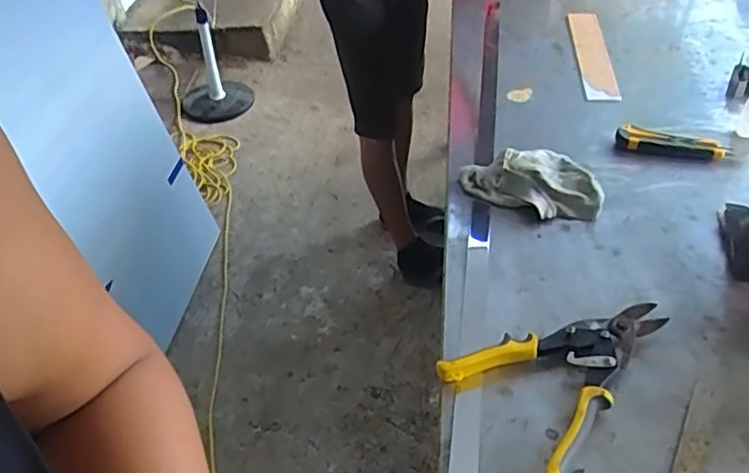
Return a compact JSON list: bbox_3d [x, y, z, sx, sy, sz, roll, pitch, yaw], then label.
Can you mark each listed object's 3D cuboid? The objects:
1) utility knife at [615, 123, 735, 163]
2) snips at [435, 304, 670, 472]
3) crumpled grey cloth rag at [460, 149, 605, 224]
[{"bbox_3d":[0.410,-0.126,0.894,0.147,0.026,0.028,9,44,17],"label":"utility knife"},{"bbox_3d":[0.198,0.124,0.641,0.221,0.030,0.149,-28,48,-24],"label":"snips"},{"bbox_3d":[0.210,-0.075,0.849,0.182,0.045,0.107,24,49,27],"label":"crumpled grey cloth rag"}]

